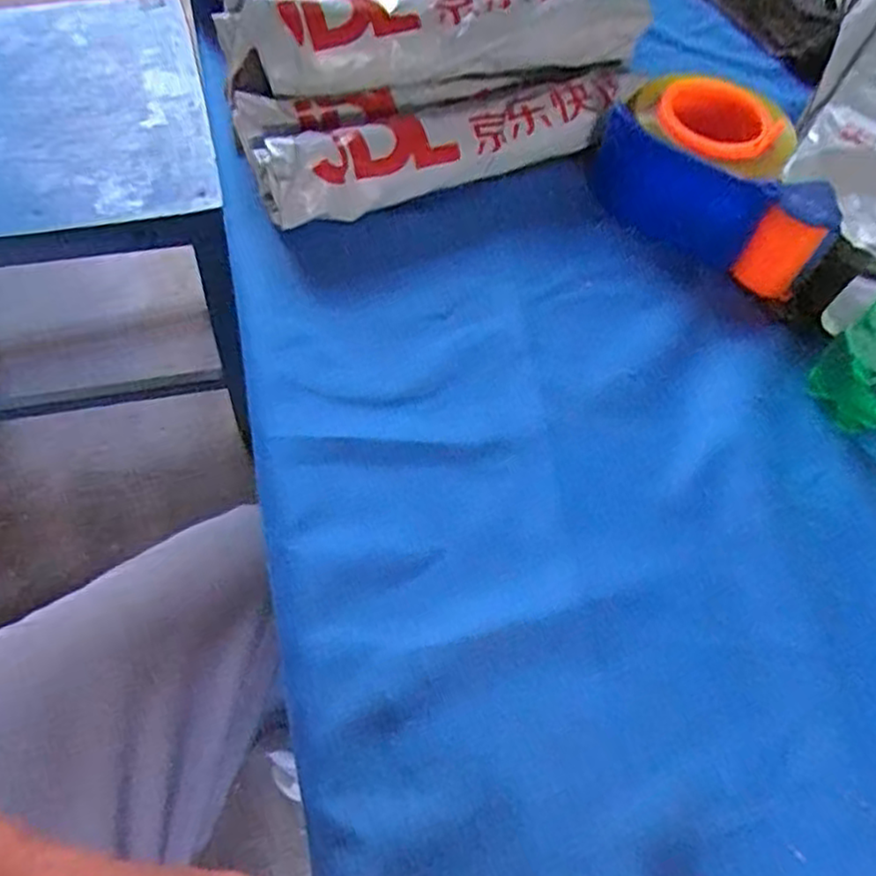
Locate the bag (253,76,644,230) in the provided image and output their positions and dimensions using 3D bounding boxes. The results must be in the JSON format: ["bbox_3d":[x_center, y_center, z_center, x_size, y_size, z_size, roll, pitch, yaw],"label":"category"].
[{"bbox_3d":[0.009,-0.190,0.457,0.251,0.050,0.049,-19,63,-14],"label":"bag"}]

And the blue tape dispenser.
[{"bbox_3d":[0.177,-0.164,0.449,0.154,0.059,0.093,34,63,15],"label":"blue tape dispenser"}]

